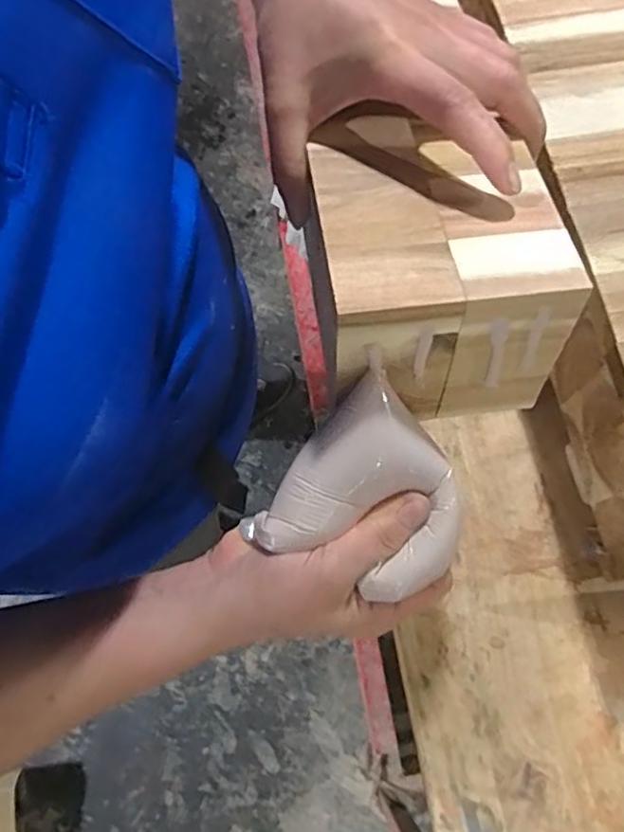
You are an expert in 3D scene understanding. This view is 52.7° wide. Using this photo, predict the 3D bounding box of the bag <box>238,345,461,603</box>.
[{"bbox_3d":[0.028,0.038,0.313,0.082,0.058,0.087,41,94,-12],"label":"bag"}]

